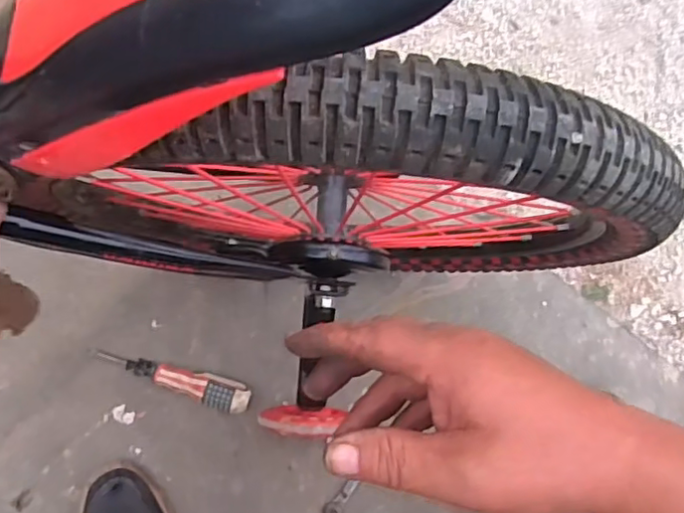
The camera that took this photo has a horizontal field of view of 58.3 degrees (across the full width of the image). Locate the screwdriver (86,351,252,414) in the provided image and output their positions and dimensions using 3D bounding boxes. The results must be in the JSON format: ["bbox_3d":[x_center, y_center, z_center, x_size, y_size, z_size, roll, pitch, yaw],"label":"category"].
[{"bbox_3d":[-0.199,0.143,0.715,0.186,0.035,0.035,16,80,-1],"label":"screwdriver"}]

